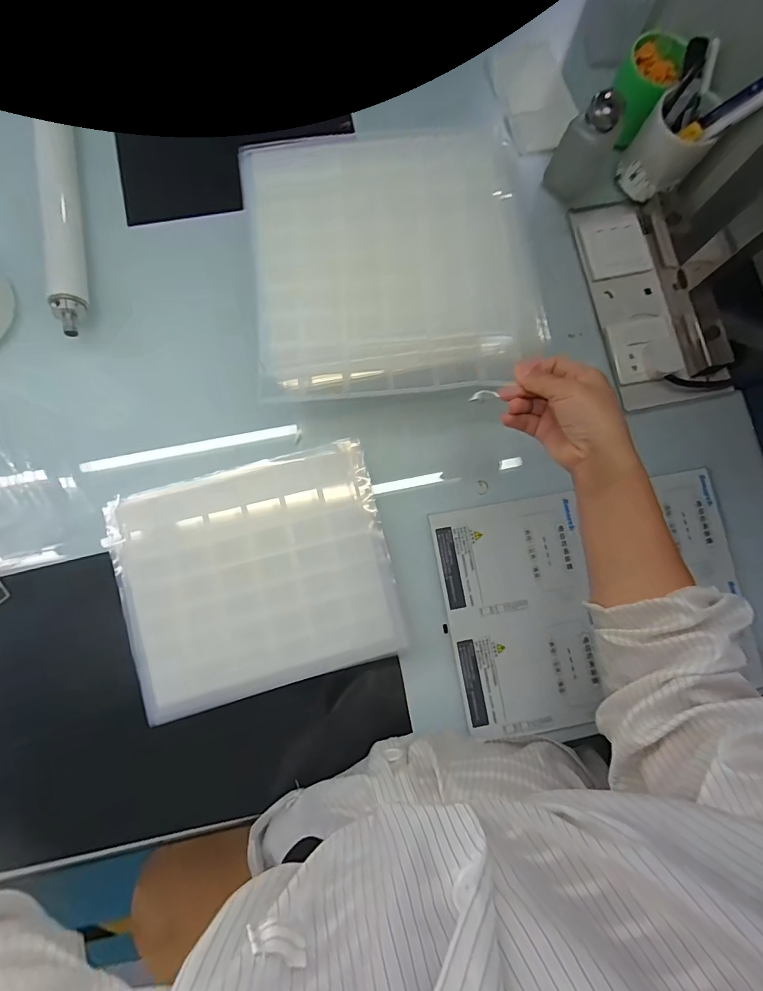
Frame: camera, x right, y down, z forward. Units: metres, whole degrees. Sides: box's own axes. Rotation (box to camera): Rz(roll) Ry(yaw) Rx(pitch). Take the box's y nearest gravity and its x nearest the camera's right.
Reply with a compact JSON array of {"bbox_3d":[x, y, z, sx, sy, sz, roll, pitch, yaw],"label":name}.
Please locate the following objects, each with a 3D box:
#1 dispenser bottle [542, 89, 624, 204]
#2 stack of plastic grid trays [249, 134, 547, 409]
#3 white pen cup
[{"bbox_3d":[0.265,-0.447,0.556,0.063,0.109,0.057,-33,85,-6],"label":"dispenser bottle"},{"bbox_3d":[0.018,-0.248,0.443,0.299,0.030,0.329,-6,78,-2],"label":"stack of plastic grid trays"},{"bbox_3d":[0.377,-0.458,0.566,0.074,0.091,0.075,0,83,-2],"label":"white pen cup"}]

